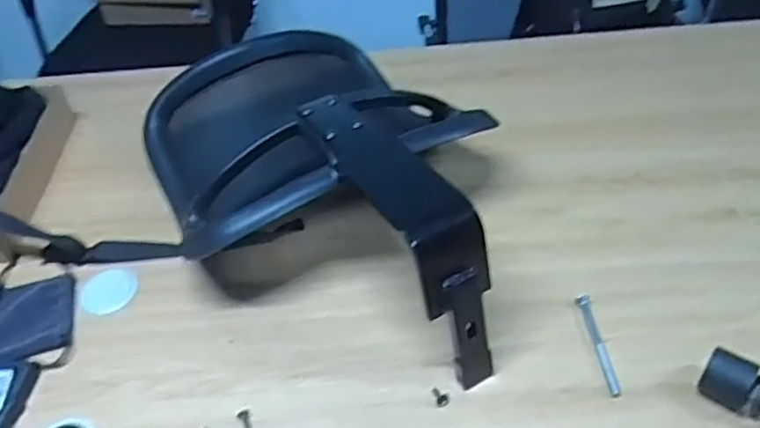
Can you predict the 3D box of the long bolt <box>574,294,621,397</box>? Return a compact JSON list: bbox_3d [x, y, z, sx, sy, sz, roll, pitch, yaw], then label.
[{"bbox_3d":[0.236,0.137,0.704,0.014,0.016,0.121,-6,45,-2],"label":"long bolt"}]

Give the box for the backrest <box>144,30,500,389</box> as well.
[{"bbox_3d":[-0.053,-0.067,0.805,0.371,0.177,0.587,-25,49,-19],"label":"backrest"}]

